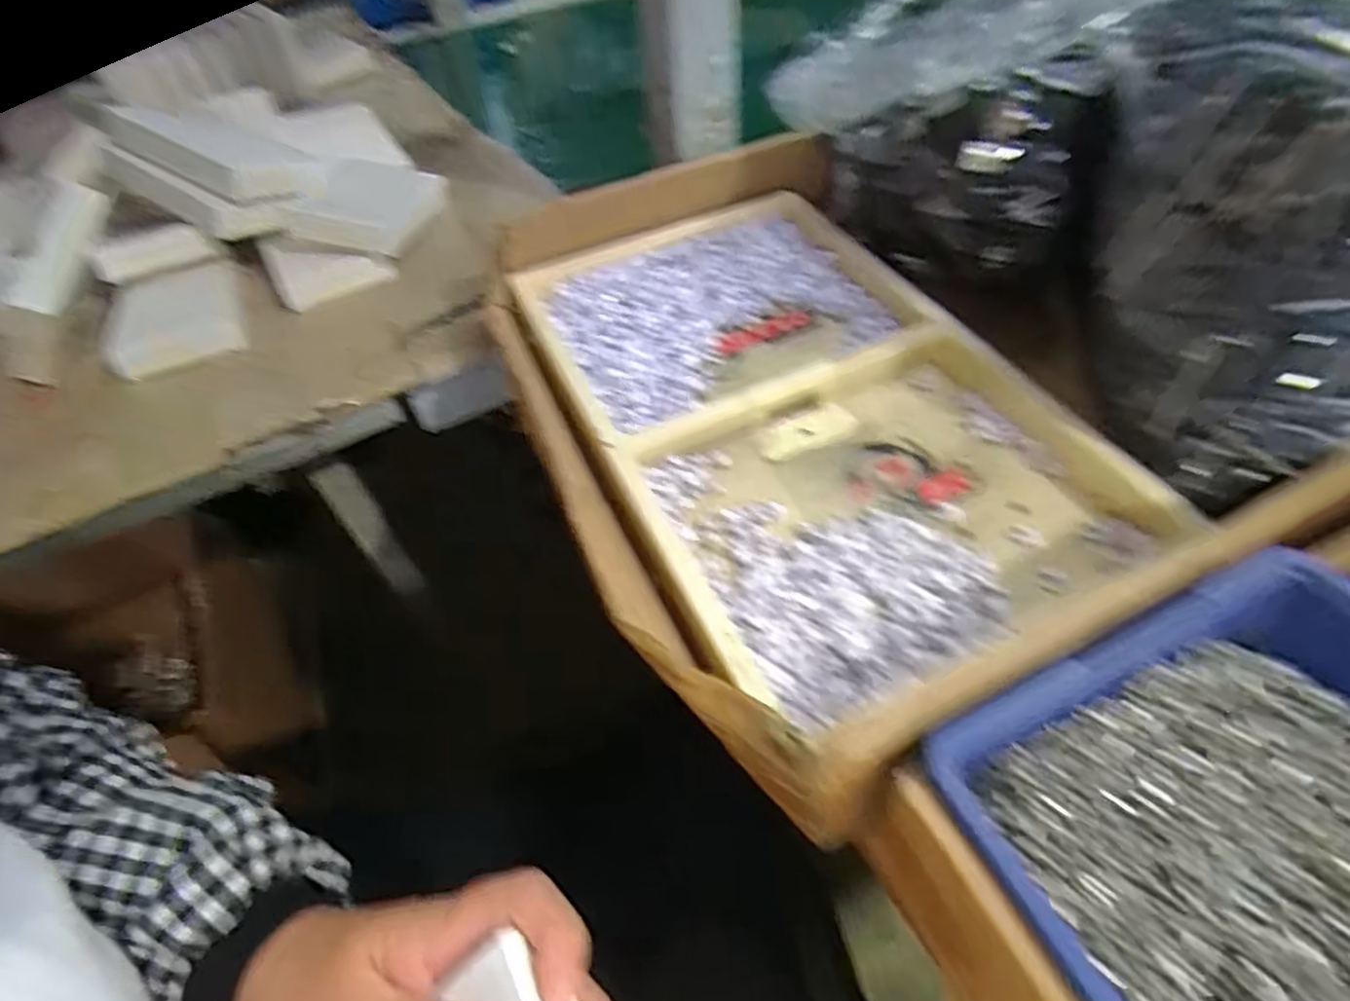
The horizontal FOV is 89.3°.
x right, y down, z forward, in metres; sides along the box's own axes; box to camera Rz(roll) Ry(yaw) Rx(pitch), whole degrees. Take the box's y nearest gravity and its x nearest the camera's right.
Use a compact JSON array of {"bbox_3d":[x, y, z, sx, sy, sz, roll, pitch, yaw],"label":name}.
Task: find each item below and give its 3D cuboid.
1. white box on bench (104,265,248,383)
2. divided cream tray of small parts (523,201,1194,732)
[{"bbox_3d":[-0.331,-0.120,0.452,0.075,0.018,0.084,-22,51,-11],"label":"white box on bench"},{"bbox_3d":[0.055,-0.053,0.342,0.192,0.029,0.310,-23,52,-12],"label":"divided cream tray of small parts"}]

